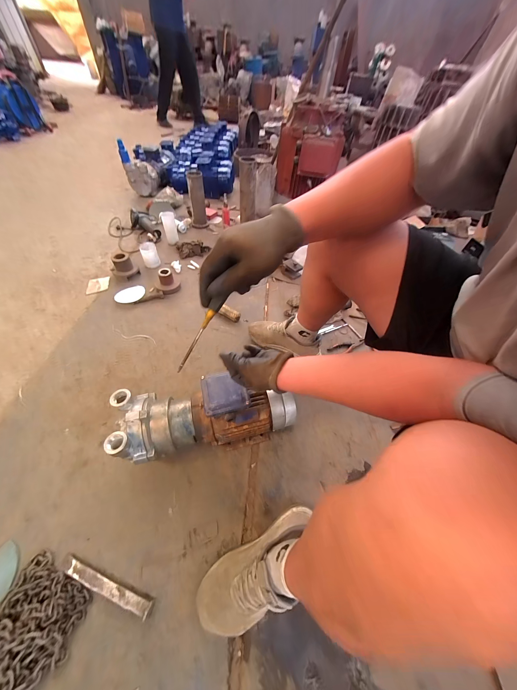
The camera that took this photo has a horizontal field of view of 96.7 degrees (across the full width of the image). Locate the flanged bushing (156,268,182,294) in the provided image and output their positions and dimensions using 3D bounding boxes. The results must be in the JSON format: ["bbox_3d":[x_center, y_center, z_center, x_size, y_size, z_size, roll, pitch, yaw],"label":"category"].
[{"bbox_3d":[-0.428,-0.306,1.077,0.109,0.089,0.118,-16,55,-16],"label":"flanged bushing"}]

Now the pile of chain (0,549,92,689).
[{"bbox_3d":[-0.436,0.575,0.429,0.232,0.033,0.201,25,55,16],"label":"pile of chain"}]

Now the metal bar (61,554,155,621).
[{"bbox_3d":[-0.329,0.514,0.492,0.222,0.015,0.027,17,53,9],"label":"metal bar"}]

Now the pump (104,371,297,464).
[{"bbox_3d":[-0.130,0.193,0.612,0.452,0.209,0.163,-2,52,-9],"label":"pump"}]

